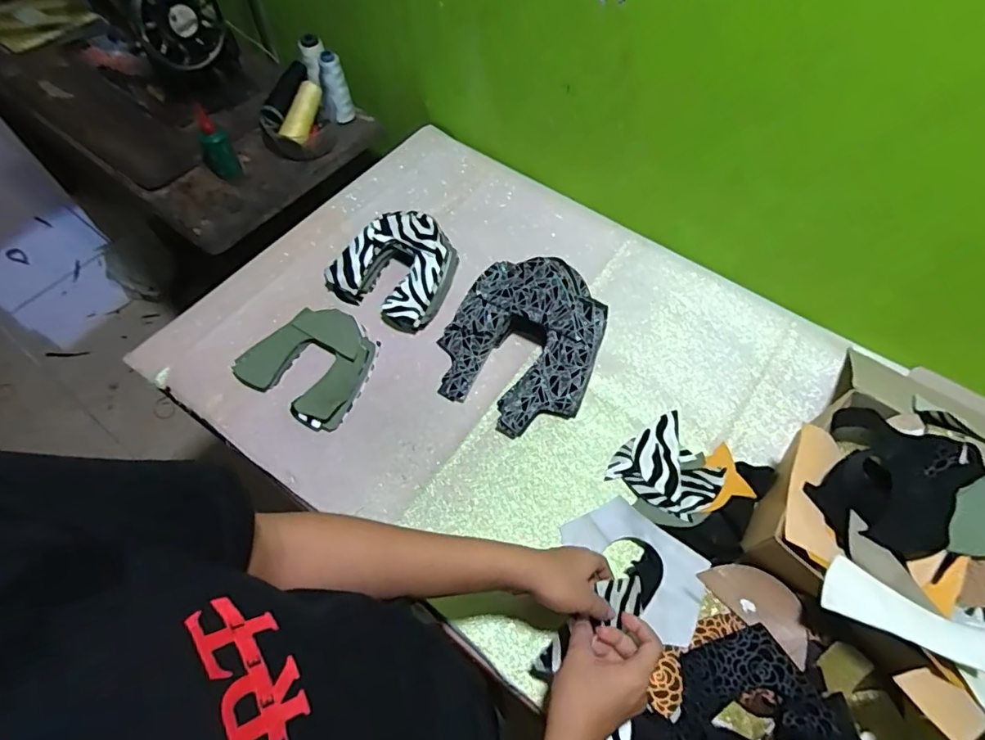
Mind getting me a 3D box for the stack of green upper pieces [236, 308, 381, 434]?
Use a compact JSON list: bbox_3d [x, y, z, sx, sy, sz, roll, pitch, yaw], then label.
[{"bbox_3d":[-0.234,-0.012,0.688,0.165,0.027,0.146,30,65,17],"label":"stack of green upper pieces"}]

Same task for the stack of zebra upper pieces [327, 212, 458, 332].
[{"bbox_3d":[-0.136,-0.150,0.744,0.170,0.073,0.153,29,65,16],"label":"stack of zebra upper pieces"}]

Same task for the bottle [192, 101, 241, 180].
[{"bbox_3d":[-0.454,-0.366,0.852,0.049,0.107,0.057,-31,65,-16],"label":"bottle"}]

